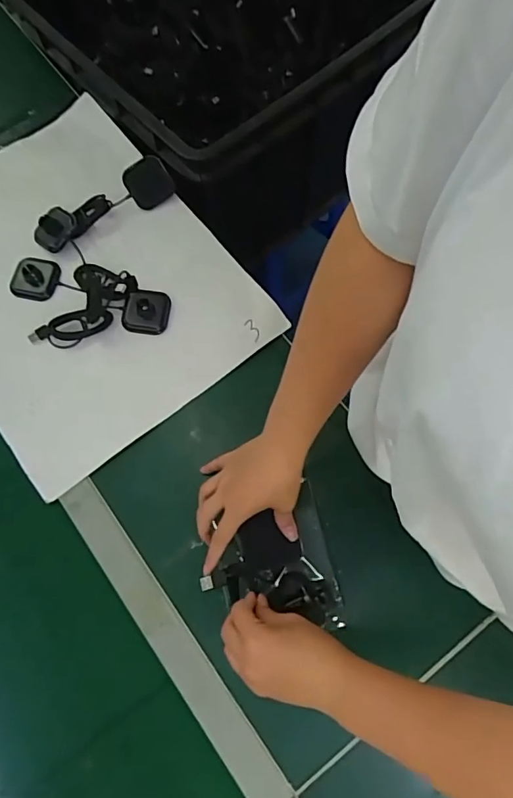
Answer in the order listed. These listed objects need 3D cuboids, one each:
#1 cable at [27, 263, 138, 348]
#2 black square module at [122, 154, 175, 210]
[{"bbox_3d":[-0.226,-0.120,0.645,0.086,0.029,0.131,26,73,10],"label":"cable"},{"bbox_3d":[-0.152,-0.304,0.699,0.061,0.011,0.060,-36,111,-7],"label":"black square module"}]

